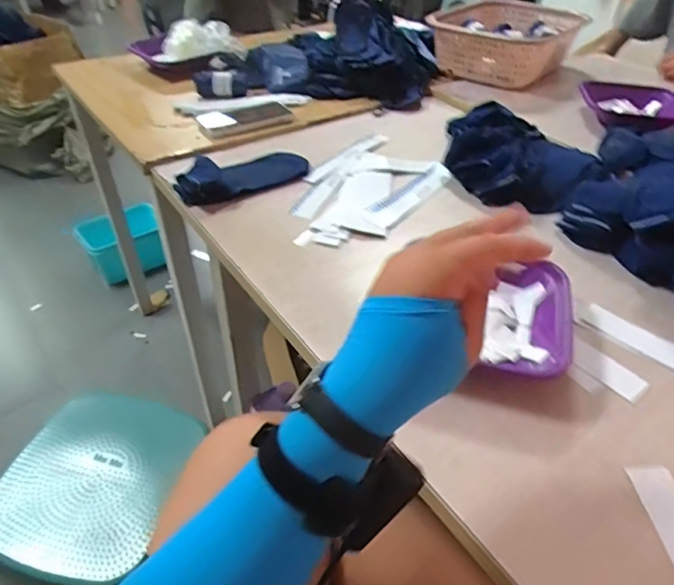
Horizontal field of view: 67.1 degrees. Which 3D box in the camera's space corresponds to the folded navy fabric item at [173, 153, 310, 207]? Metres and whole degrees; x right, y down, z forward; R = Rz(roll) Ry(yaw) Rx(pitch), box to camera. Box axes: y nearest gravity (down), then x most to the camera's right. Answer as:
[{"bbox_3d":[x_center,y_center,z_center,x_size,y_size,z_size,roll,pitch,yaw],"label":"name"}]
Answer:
[{"bbox_3d":[-0.136,-0.182,0.754,0.203,0.039,0.079,-21,45,-24],"label":"folded navy fabric item"}]

